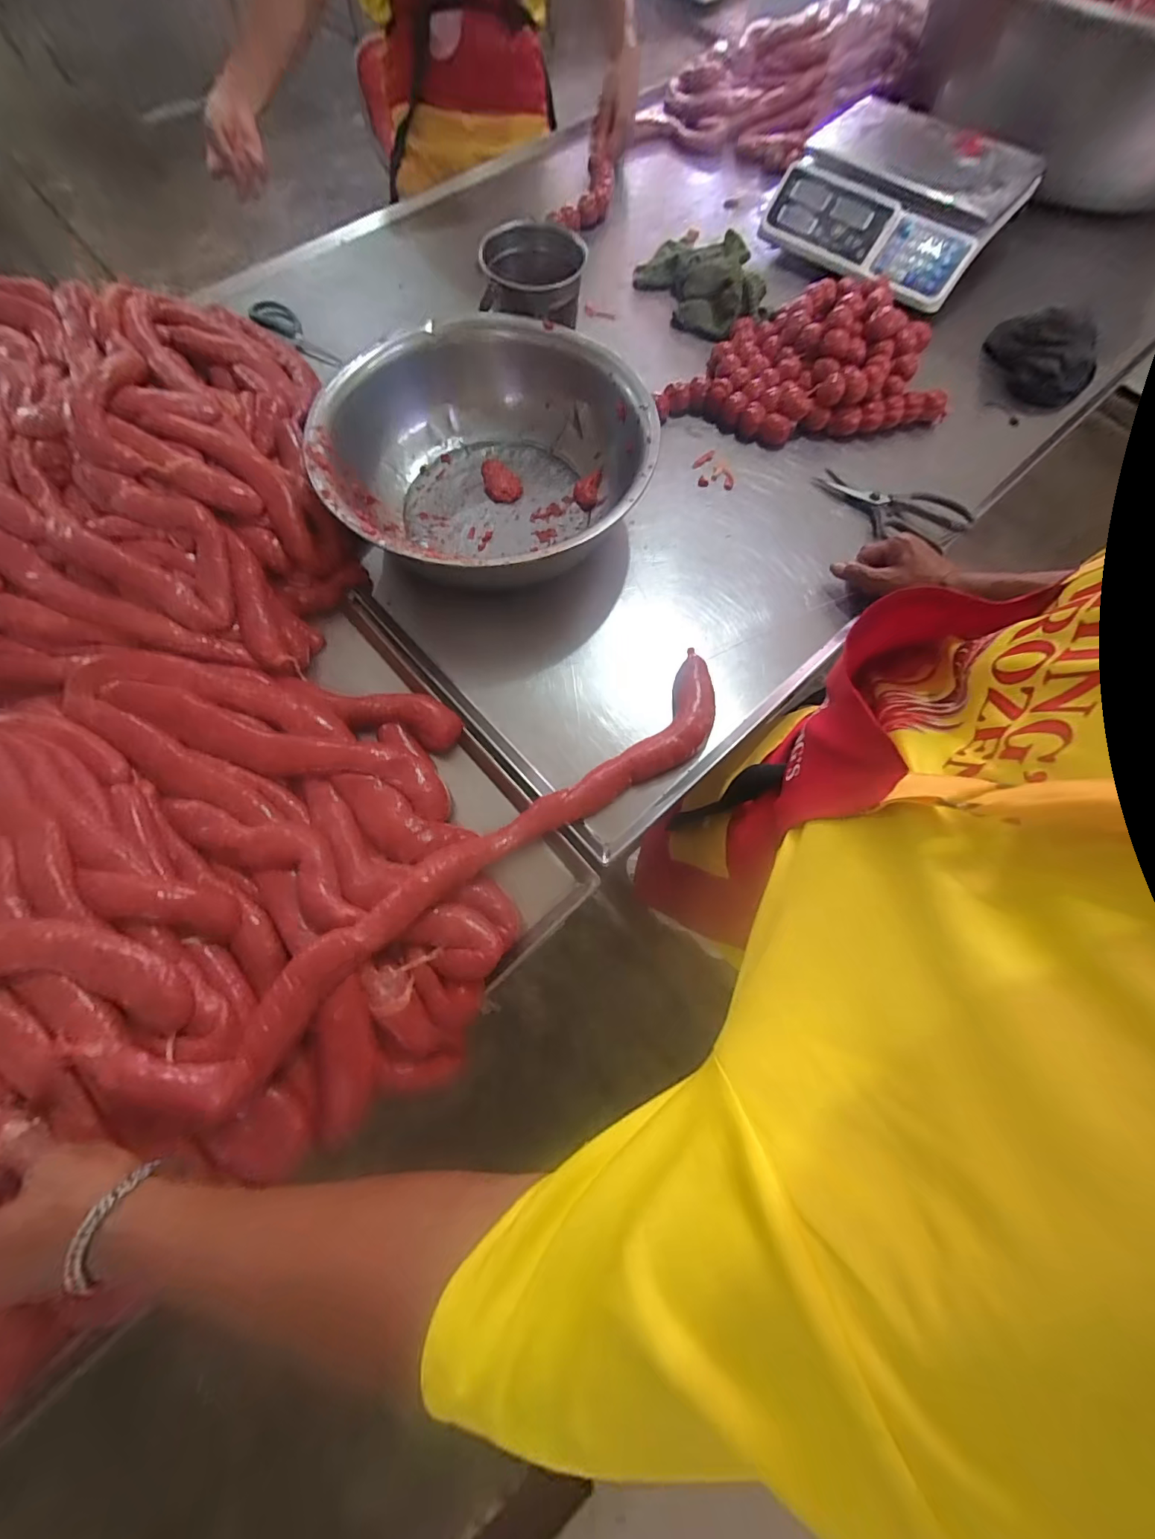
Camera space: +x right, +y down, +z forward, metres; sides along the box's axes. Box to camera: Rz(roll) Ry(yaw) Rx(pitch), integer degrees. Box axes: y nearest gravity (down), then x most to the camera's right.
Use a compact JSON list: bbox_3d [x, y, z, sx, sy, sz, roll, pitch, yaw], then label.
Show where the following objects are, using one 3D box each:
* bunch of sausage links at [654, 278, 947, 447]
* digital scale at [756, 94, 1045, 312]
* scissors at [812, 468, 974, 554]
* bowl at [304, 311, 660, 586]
[{"bbox_3d":[0.312,-0.590,0.699,0.415,0.084,0.243,-11,73,-5],"label":"bunch of sausage links"},{"bbox_3d":[0.515,-0.917,0.774,0.323,0.087,0.294,40,75,10],"label":"digital scale"},{"bbox_3d":[0.415,-0.349,0.652,0.193,0.034,0.086,21,73,5],"label":"scissors"},{"bbox_3d":[-0.105,-0.363,0.590,0.365,0.123,0.365,1,72,-2],"label":"bowl"}]

